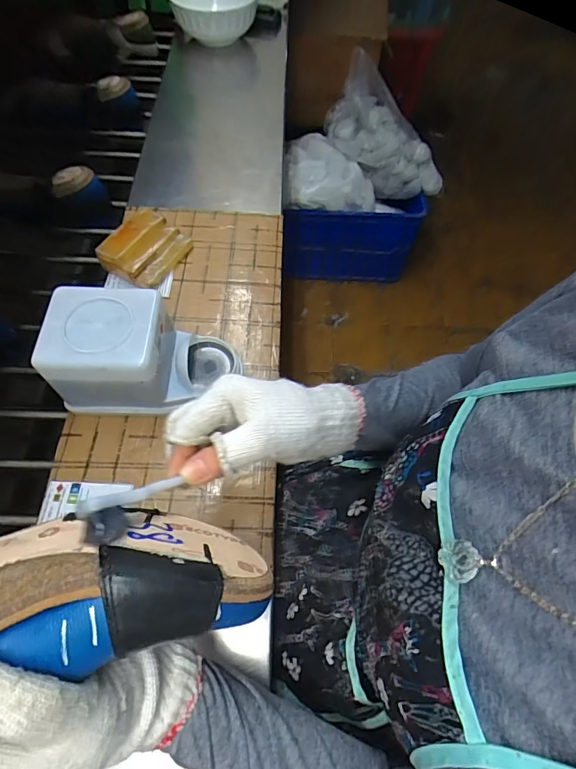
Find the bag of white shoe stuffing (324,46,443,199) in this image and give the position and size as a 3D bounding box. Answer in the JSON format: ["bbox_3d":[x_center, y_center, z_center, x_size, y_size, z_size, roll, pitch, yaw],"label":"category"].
[{"bbox_3d":[0.284,-0.747,1.304,0.467,0.227,0.147,33,58,-32],"label":"bag of white shoe stuffing"}]

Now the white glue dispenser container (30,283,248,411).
[{"bbox_3d":[-0.146,-0.032,0.454,0.181,0.102,0.098,2,63,-2],"label":"white glue dispenser container"}]

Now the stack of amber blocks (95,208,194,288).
[{"bbox_3d":[-0.188,-0.182,0.569,0.082,0.036,0.104,31,66,13],"label":"stack of amber blocks"}]

